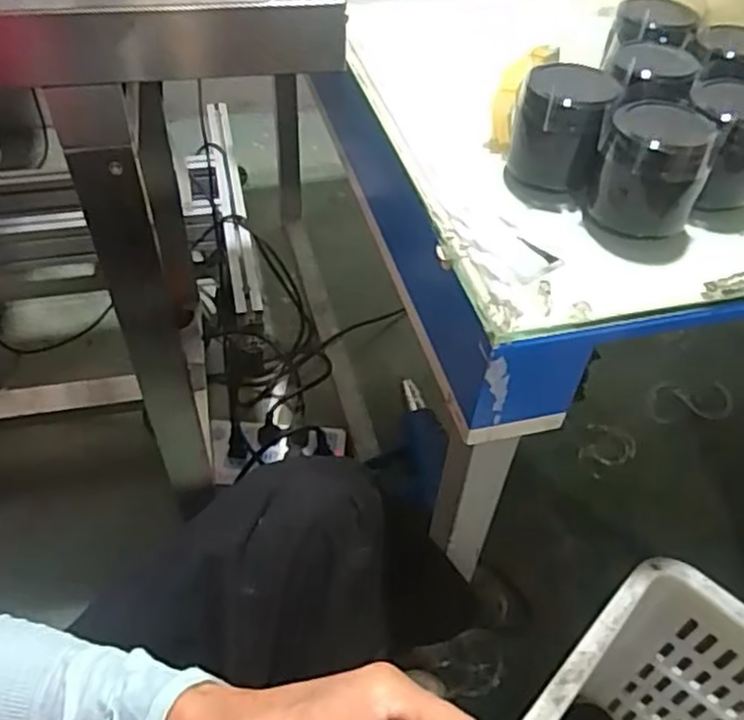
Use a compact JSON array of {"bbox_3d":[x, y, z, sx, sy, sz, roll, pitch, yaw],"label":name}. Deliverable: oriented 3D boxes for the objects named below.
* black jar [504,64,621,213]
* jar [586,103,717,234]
[{"bbox_3d":[0.128,-0.155,0.484,0.060,0.075,0.070,12,47,7],"label":"black jar"},{"bbox_3d":[0.181,-0.122,0.453,0.066,0.074,0.062,20,49,14],"label":"jar"}]

